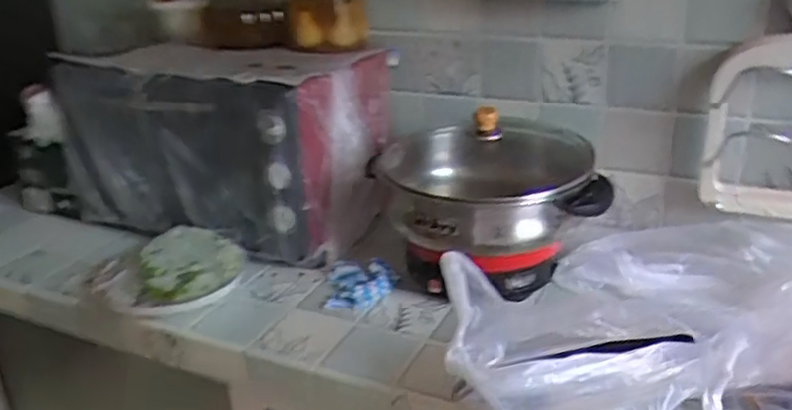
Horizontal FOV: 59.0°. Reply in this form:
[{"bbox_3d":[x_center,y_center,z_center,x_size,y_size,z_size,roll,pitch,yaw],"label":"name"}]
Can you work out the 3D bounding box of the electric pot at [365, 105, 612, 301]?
[{"bbox_3d":[0.129,-0.015,1.042,0.311,0.209,0.357,0,24,5],"label":"electric pot"}]

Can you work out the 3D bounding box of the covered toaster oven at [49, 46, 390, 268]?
[{"bbox_3d":[-0.305,-0.118,1.221,0.522,0.284,0.341,7,25,19],"label":"covered toaster oven"}]

